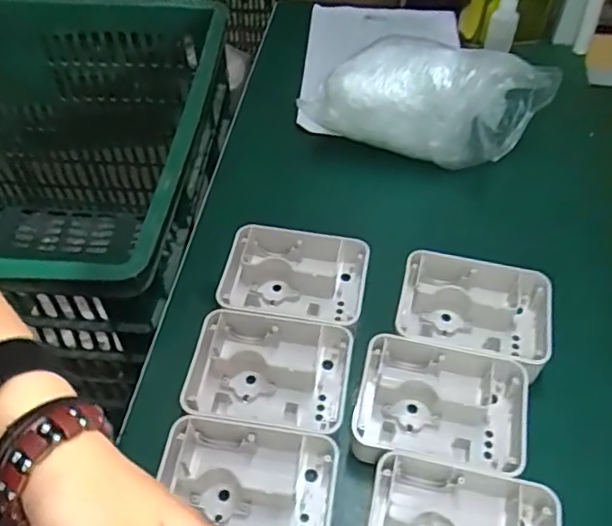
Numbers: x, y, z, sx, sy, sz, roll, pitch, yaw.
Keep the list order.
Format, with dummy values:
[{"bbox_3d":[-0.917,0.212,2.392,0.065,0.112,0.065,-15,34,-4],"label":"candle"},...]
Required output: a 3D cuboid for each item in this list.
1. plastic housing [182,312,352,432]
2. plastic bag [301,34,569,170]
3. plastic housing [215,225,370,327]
[{"bbox_3d":[-0.032,0.092,0.505,0.131,0.032,0.100,7,51,5],"label":"plastic housing"},{"bbox_3d":[0.127,-0.172,0.646,0.241,0.119,0.087,17,53,13],"label":"plastic bag"},{"bbox_3d":[-0.014,0.017,0.565,0.136,0.037,0.093,10,51,8],"label":"plastic housing"}]

